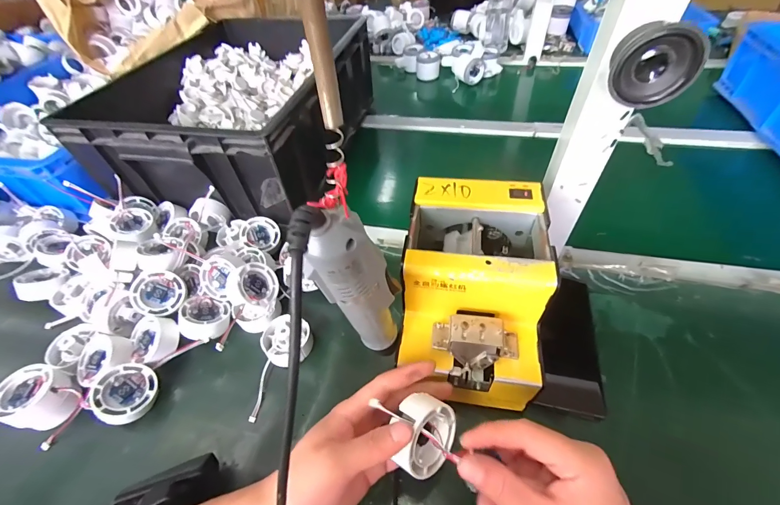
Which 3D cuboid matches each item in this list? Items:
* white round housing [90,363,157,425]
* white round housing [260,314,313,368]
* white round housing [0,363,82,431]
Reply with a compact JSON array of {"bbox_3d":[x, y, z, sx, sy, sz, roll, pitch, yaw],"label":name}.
[{"bbox_3d":[-0.278,0.149,0.354,0.055,0.028,0.055,32,46,-5],"label":"white round housing"},{"bbox_3d":[-0.120,0.099,0.386,0.055,0.028,0.054,-2,53,3],"label":"white round housing"},{"bbox_3d":[-0.365,0.150,0.349,0.052,0.046,0.055,-2,53,3],"label":"white round housing"}]

